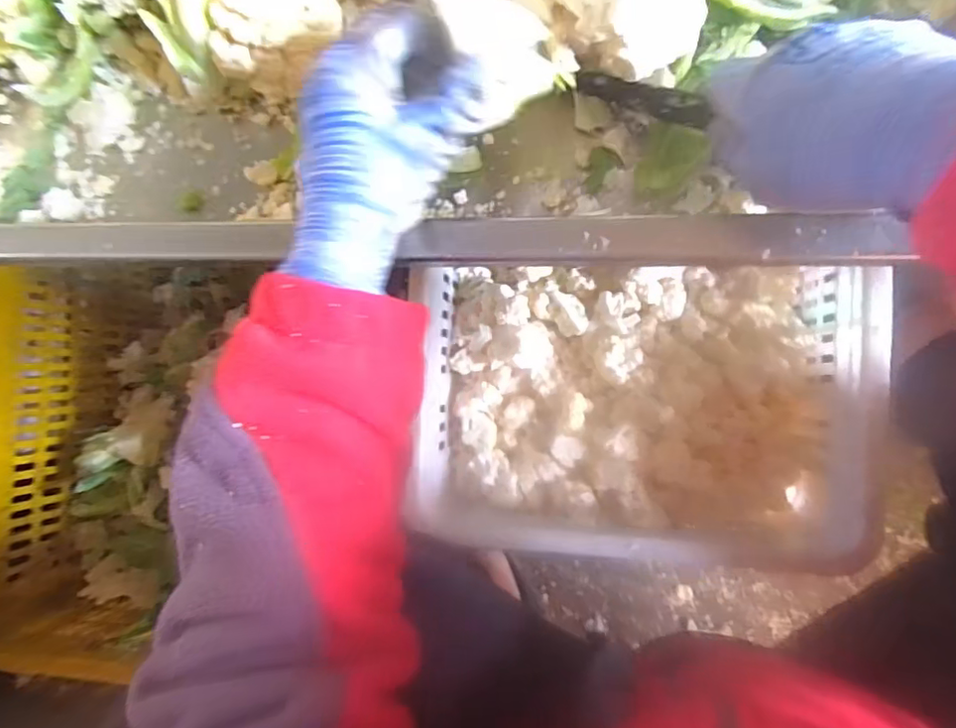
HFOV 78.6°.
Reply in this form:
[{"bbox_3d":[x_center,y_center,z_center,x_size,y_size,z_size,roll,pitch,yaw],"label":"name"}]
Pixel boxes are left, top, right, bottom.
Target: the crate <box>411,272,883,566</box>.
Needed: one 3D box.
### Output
[{"bbox_3d":[0.129,0.033,0.502,0.345,0.115,0.231,3,89,10],"label":"crate"}]

